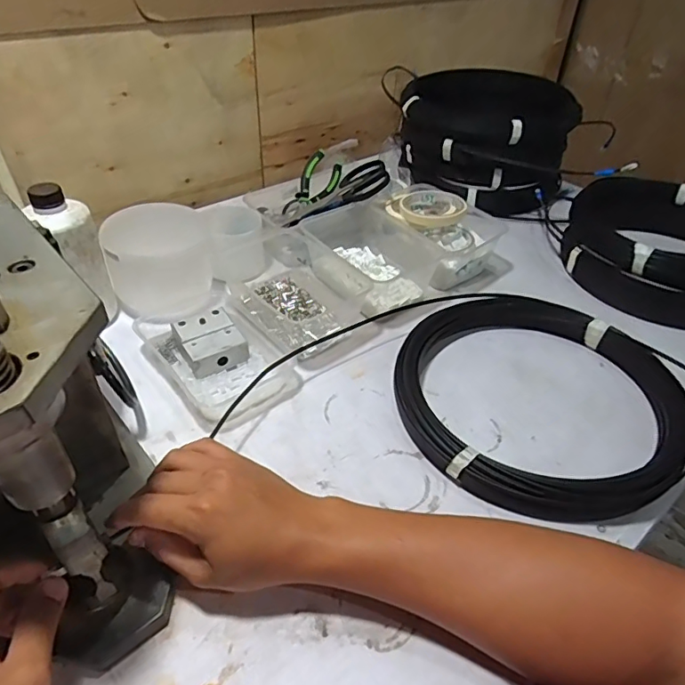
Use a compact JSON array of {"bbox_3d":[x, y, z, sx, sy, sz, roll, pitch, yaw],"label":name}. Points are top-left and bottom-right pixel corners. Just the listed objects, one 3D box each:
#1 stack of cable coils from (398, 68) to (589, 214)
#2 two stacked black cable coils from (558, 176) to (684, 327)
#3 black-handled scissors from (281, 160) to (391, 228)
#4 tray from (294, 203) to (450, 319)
[{"bbox_3d":[0.234,-0.342,0.874,0.254,0.168,0.229,28,46,28],"label":"stack of cable coils"},{"bbox_3d":[0.463,-0.135,0.725,0.279,0.098,0.276,1,39,-1],"label":"two stacked black cable coils"},{"bbox_3d":[-0.011,-0.214,0.752,0.165,0.022,0.078,-27,38,14],"label":"black-handled scissors"},{"bbox_3d":[0.026,-0.122,0.697,0.136,0.069,0.194,-24,46,-29],"label":"tray"}]

